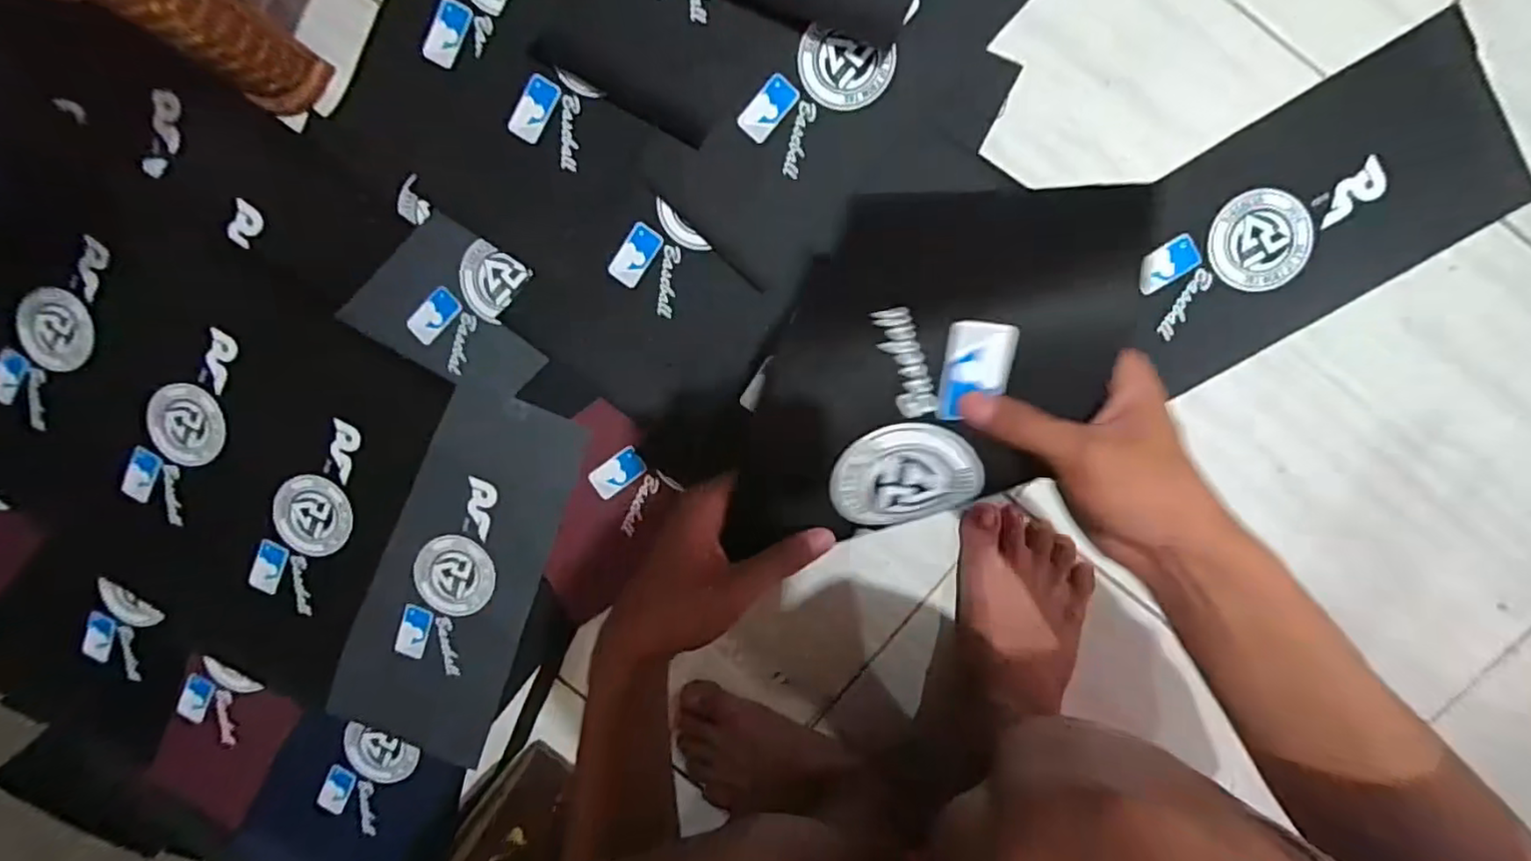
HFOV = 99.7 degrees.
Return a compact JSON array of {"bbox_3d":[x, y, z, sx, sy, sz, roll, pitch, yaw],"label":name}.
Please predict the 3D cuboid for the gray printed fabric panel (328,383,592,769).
[{"bbox_3d":[-0.297,0.143,0.620,0.157,0.010,0.371,23,100,3],"label":"gray printed fabric panel"}]

